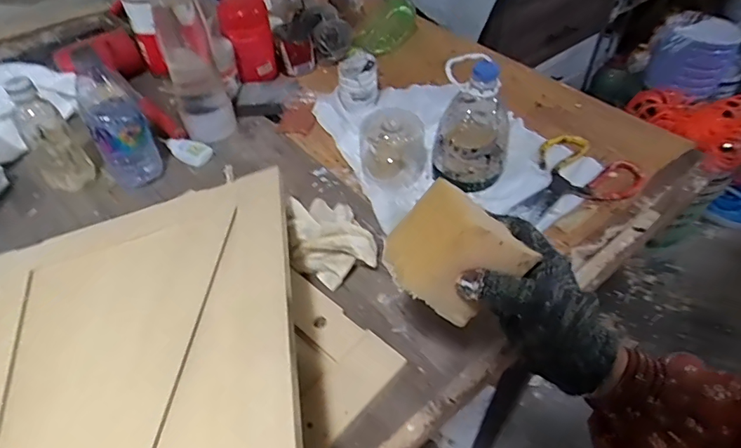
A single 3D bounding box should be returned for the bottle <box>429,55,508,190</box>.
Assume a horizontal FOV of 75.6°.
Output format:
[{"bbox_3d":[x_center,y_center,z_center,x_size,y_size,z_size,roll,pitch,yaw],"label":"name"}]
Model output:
[{"bbox_3d":[0.135,-0.132,0.630,0.093,0.157,0.087,9,48,9],"label":"bottle"}]

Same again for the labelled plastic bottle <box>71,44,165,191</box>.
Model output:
[{"bbox_3d":[-0.338,-0.136,0.638,0.071,0.183,0.075,-25,52,-20],"label":"labelled plastic bottle"}]

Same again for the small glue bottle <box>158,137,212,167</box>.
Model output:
[{"bbox_3d":[-0.286,-0.113,0.729,0.086,0.020,0.034,14,49,14],"label":"small glue bottle"}]

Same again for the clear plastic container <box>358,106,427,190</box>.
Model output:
[{"bbox_3d":[0.032,-0.112,0.668,0.094,0.084,0.094,3,47,4],"label":"clear plastic container"}]

